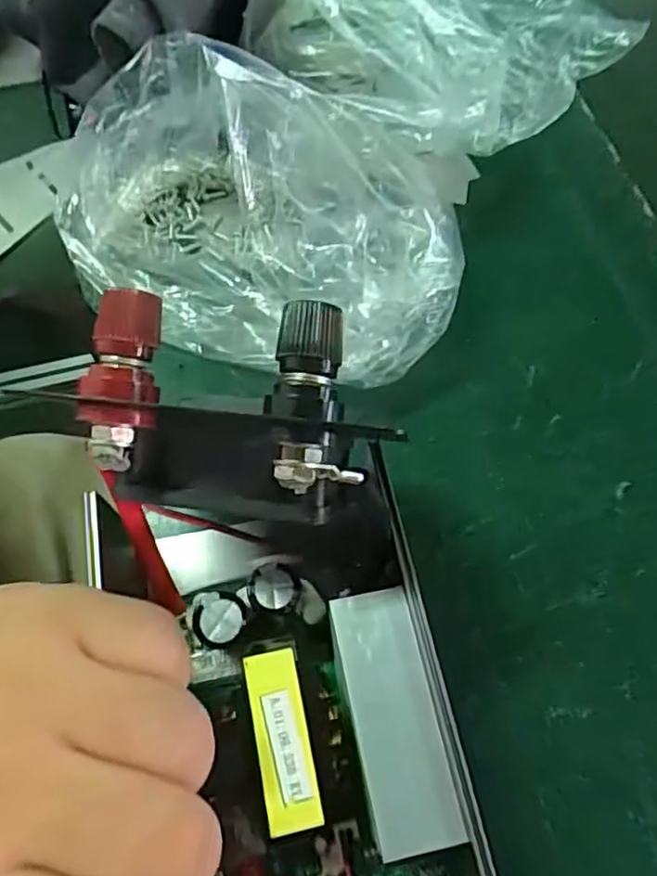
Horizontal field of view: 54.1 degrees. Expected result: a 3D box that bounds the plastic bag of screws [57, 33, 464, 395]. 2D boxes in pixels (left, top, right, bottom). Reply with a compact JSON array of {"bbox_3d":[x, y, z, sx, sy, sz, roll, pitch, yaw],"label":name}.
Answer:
[{"bbox_3d":[-0.034,-0.104,0.285,0.193,0.070,0.096,20,66,6],"label":"plastic bag of screws"}]

